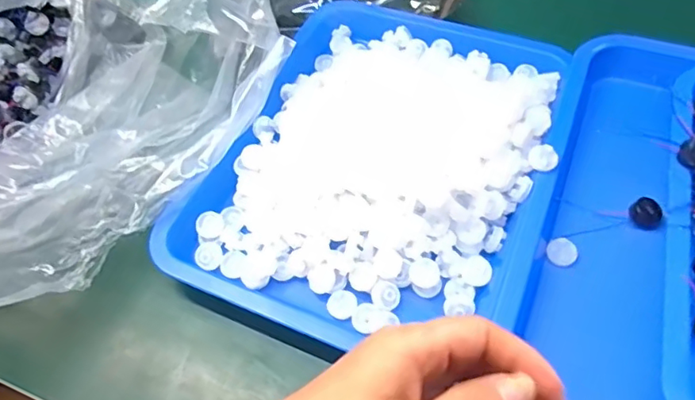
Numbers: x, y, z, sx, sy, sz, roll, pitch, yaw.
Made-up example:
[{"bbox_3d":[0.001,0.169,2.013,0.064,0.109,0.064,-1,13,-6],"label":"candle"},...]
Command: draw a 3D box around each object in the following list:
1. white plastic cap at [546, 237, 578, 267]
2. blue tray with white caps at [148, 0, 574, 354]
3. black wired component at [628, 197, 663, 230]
[{"bbox_3d":[0.157,0.038,0.413,0.021,0.008,0.021,-2,56,4],"label":"white plastic cap"},{"bbox_3d":[0.033,-0.045,0.460,0.256,0.045,0.334,17,60,16],"label":"blue tray with white caps"},{"bbox_3d":[0.221,0.011,0.417,0.022,0.013,0.020,-2,56,4],"label":"black wired component"}]

